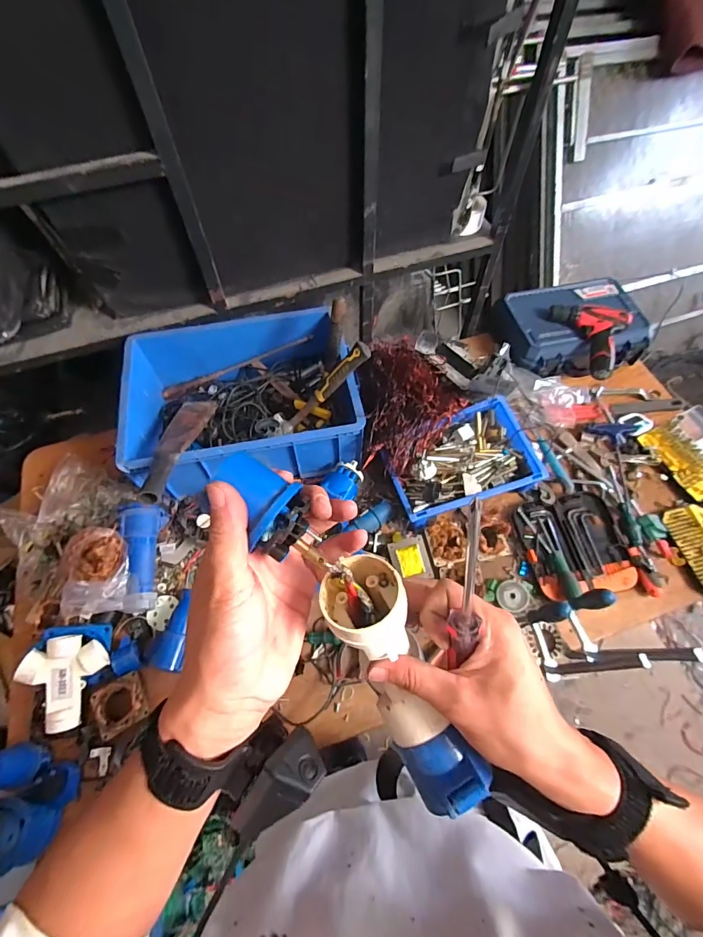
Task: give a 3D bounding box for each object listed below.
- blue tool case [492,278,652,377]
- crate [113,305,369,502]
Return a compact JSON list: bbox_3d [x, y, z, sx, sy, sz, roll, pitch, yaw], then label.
[{"bbox_3d":[0.580,-0.368,1.088,0.362,0.090,0.292,-12,61,-6],"label":"blue tool case"},{"bbox_3d":[-0.240,-0.162,0.951,0.470,0.159,0.394,-11,61,-6],"label":"crate"}]

